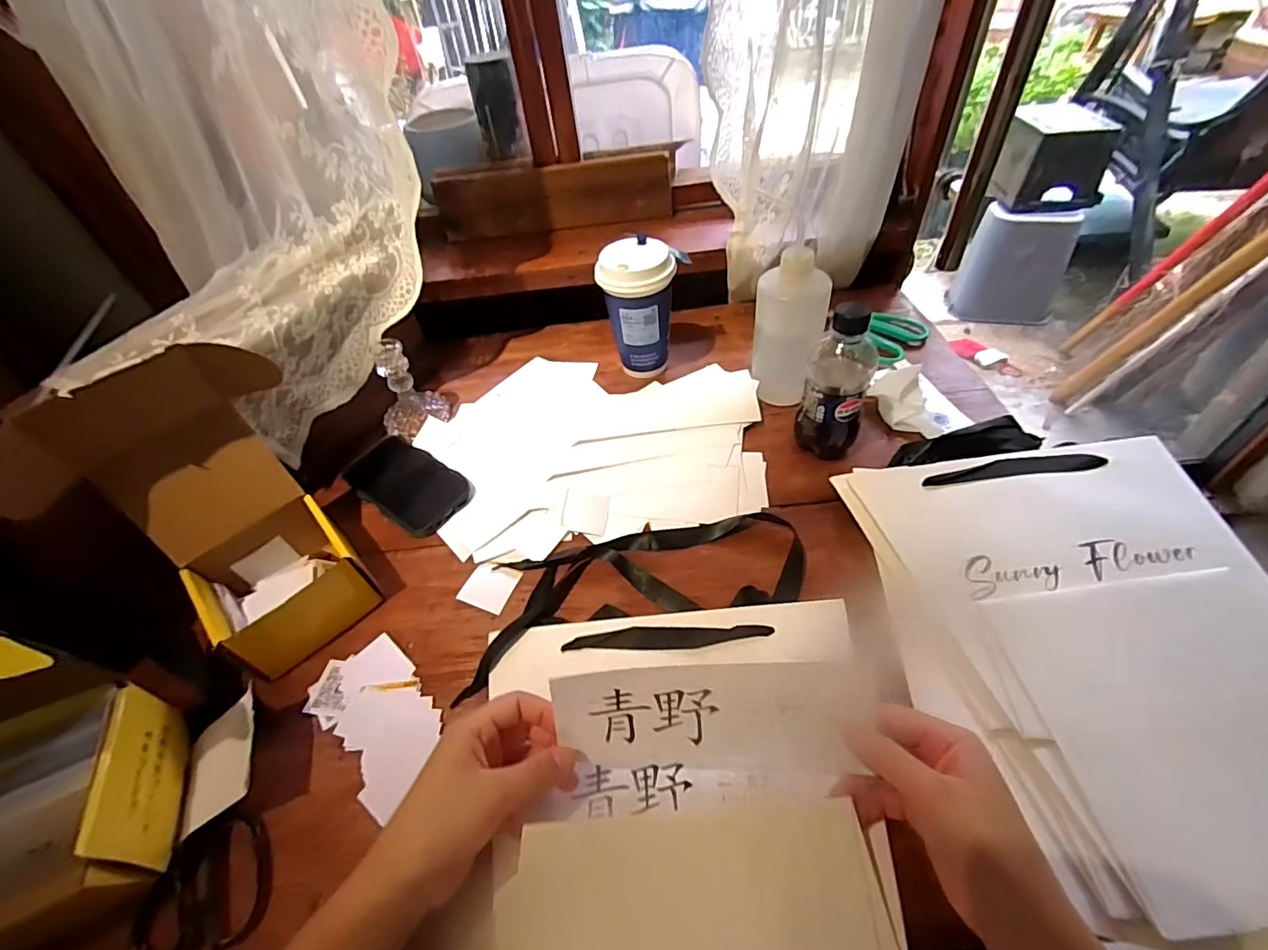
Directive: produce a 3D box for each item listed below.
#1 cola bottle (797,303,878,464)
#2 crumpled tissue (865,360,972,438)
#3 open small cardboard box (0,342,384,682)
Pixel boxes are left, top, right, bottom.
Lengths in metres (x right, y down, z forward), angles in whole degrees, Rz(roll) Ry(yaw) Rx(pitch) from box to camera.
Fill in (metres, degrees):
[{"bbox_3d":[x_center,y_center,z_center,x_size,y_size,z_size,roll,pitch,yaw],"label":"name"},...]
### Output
[{"bbox_3d":[0.193,-0.086,0.511,0.058,0.142,0.056,15,52,19],"label":"cola bottle"},{"bbox_3d":[0.299,-0.087,0.576,0.082,0.040,0.105,-20,50,-11],"label":"crumpled tissue"},{"bbox_3d":[-0.326,0.031,0.434,0.166,0.207,0.188,29,58,28],"label":"open small cardboard box"}]

